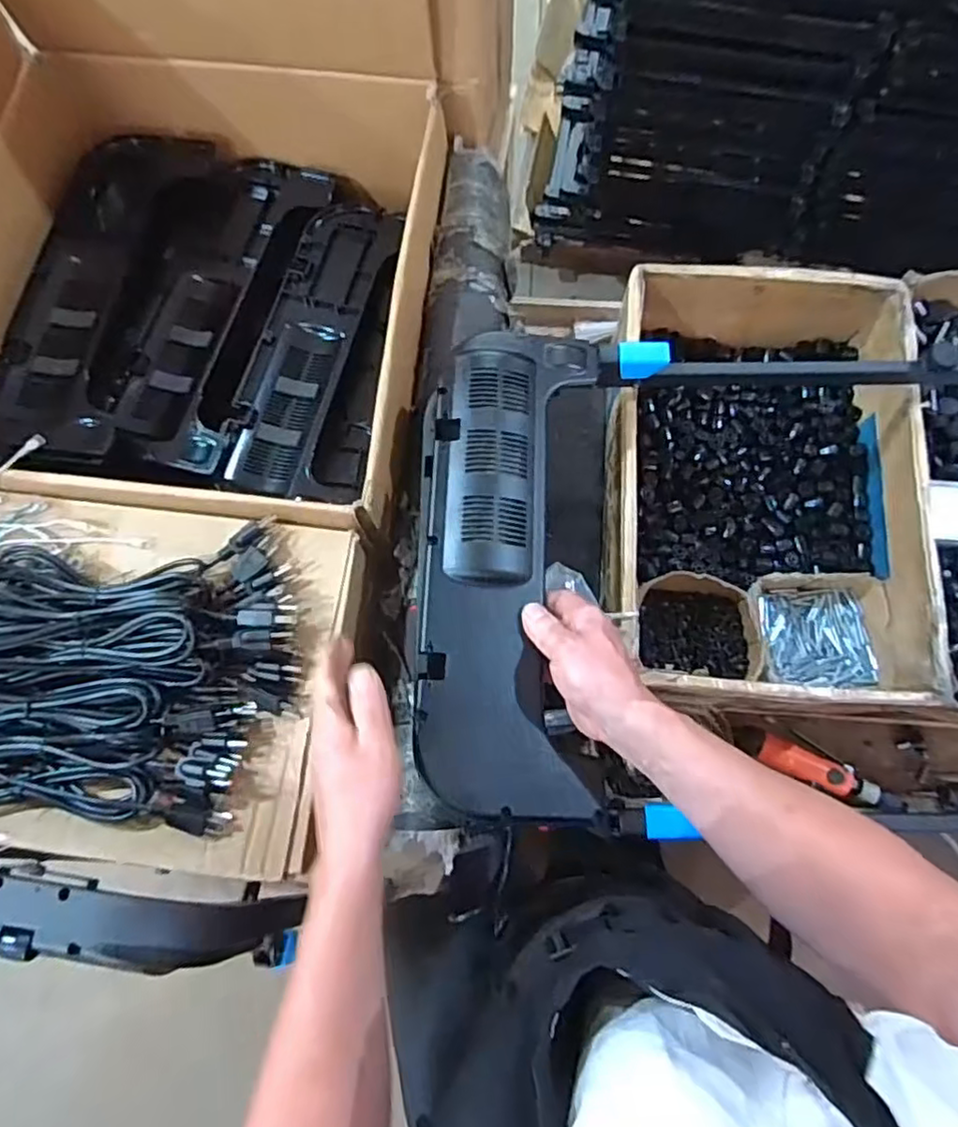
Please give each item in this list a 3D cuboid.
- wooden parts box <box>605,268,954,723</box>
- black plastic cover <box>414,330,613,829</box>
[{"bbox_3d":[0.339,-0.092,0.811,0.348,0.161,0.518,2,75,3],"label":"wooden parts box"},{"bbox_3d":[0.029,-0.019,0.629,0.163,0.050,0.491,1,73,2],"label":"black plastic cover"}]

